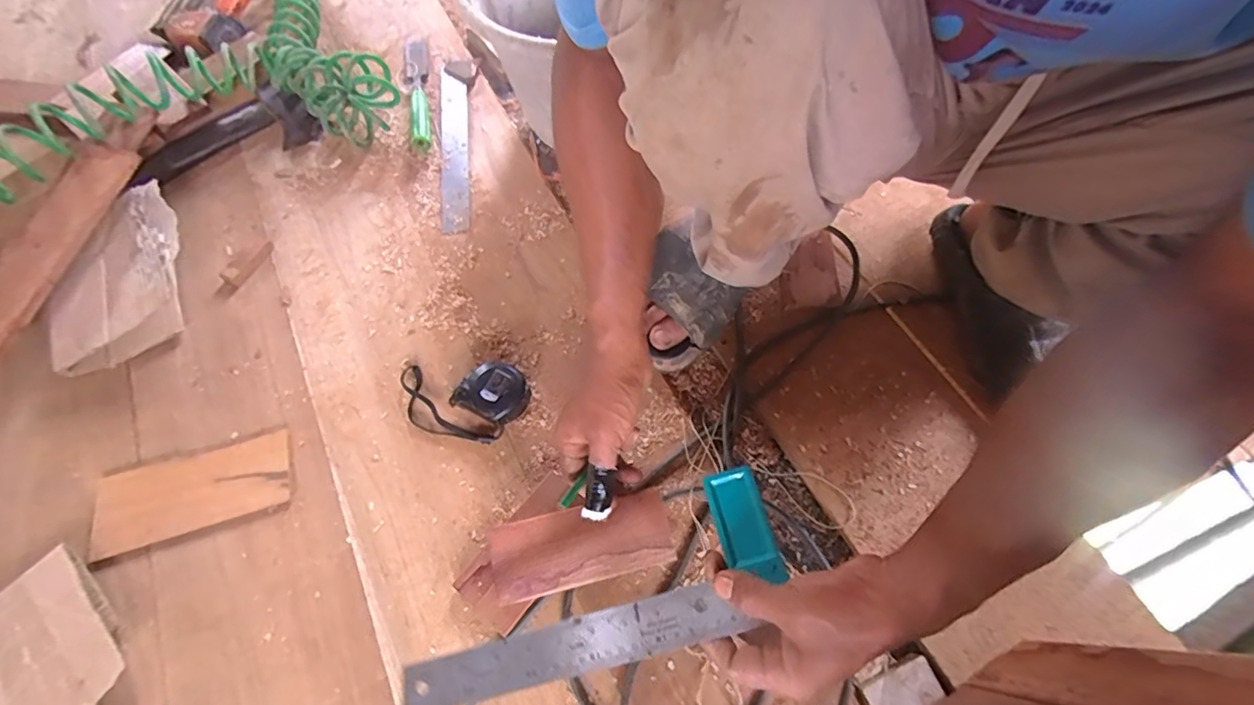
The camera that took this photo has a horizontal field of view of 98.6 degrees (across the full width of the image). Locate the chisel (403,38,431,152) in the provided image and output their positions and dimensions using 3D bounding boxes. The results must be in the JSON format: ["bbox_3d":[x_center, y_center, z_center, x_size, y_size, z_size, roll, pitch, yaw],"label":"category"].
[{"bbox_3d":[-0.297,-0.374,0.762,0.035,0.019,0.239,-11,64,-6],"label":"chisel"}]

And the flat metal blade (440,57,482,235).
[{"bbox_3d":[-0.229,-0.294,0.738,0.051,0.015,0.310,-6,63,-3],"label":"flat metal blade"}]

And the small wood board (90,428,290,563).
[{"bbox_3d":[-0.425,0.135,0.531,0.172,0.009,0.081,-17,64,-9],"label":"small wood board"}]

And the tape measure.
[{"bbox_3d":[-0.176,0.046,0.554,0.138,0.040,0.075,7,63,3],"label":"tape measure"}]

